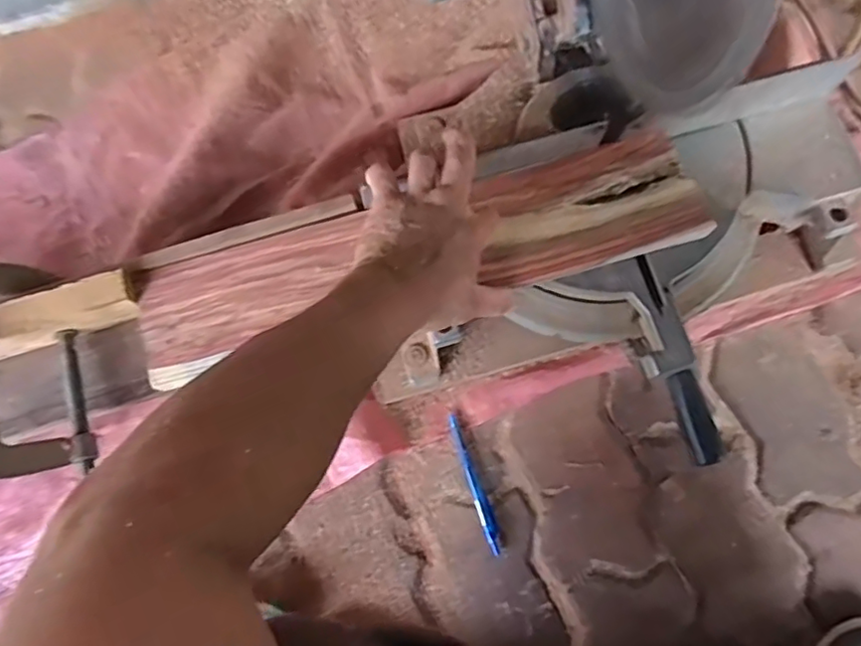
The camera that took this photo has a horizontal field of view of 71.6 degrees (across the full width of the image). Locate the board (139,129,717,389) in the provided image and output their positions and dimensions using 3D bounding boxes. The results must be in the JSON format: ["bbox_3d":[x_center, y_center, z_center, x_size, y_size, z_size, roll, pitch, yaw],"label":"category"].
[{"bbox_3d":[-0.005,-0.061,0.504,0.475,0.019,0.101,-16,77,-2],"label":"board"}]

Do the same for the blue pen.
[{"bbox_3d":[0.044,0.158,0.588,0.015,0.010,0.137,-18,77,-3],"label":"blue pen"}]

